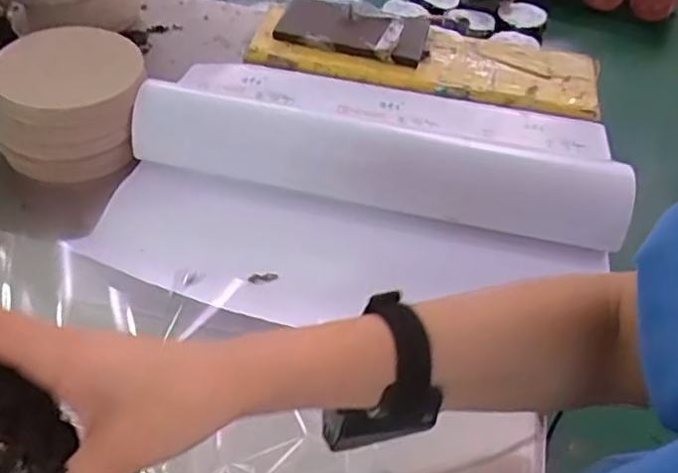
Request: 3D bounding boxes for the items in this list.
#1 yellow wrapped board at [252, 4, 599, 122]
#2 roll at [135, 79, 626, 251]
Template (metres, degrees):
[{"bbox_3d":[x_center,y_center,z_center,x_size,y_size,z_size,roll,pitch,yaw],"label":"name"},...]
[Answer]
[{"bbox_3d":[0.101,-0.223,0.815,0.414,0.029,0.130,12,48,5],"label":"yellow wrapped board"},{"bbox_3d":[0.038,-0.070,0.670,0.483,0.076,0.068,12,46,4],"label":"roll"}]

